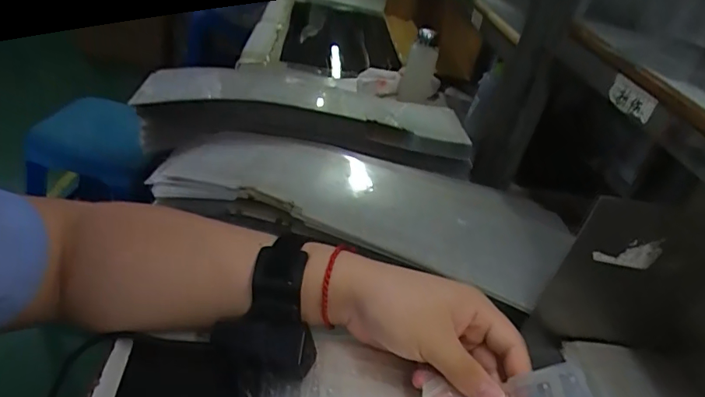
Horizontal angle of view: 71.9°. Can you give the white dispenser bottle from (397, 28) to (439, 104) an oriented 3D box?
[{"bbox_3d":[0.117,-0.228,0.855,0.055,0.125,0.038,18,34,3],"label":"white dispenser bottle"}]

